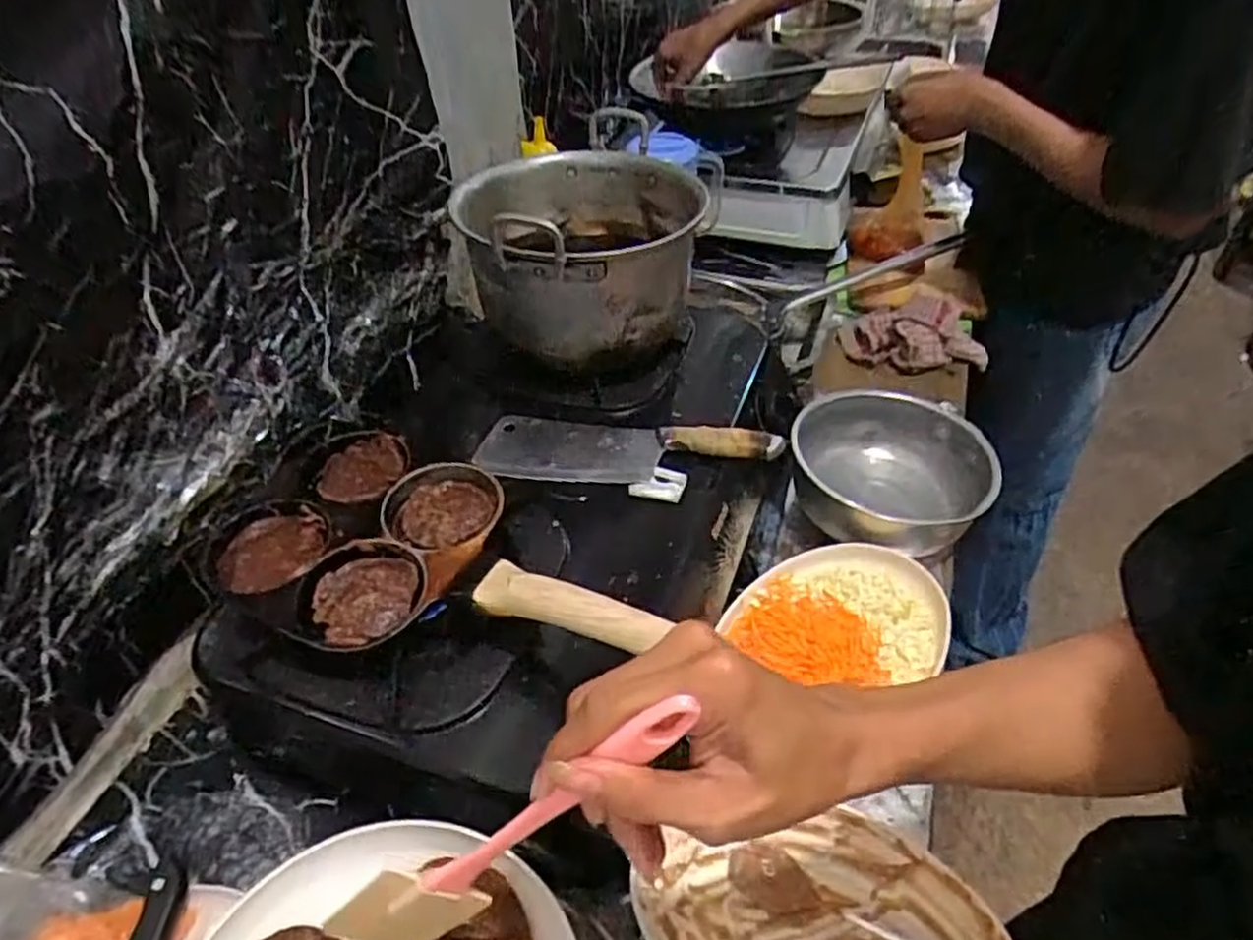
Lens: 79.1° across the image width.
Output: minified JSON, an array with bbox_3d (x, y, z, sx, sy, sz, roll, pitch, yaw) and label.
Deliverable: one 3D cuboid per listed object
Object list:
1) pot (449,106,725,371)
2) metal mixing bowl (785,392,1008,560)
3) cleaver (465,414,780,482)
[{"bbox_3d":[-0.041,-0.215,0.755,0.227,0.137,0.231,-4,43,-3],"label":"pot"},{"bbox_3d":[0.268,0.008,0.768,0.186,0.081,0.184,-1,43,1],"label":"metal mixing bowl"},{"bbox_3d":[0.002,-0.022,0.703,0.275,0.029,0.084,-1,43,1],"label":"cleaver"}]

